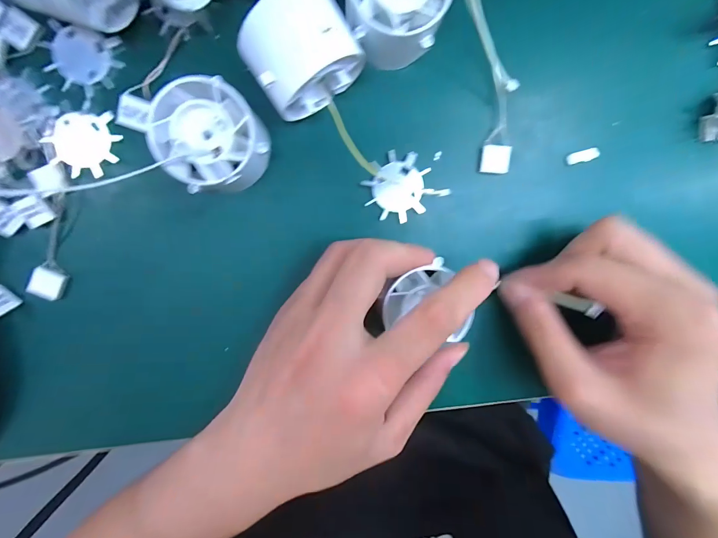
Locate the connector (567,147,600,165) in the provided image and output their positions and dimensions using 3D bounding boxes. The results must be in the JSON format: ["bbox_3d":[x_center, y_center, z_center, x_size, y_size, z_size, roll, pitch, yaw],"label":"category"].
[{"bbox_3d":[0.138,-0.070,0.201,0.018,0.004,0.007,-15,99,-1],"label":"connector"}]

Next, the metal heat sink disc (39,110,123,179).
[{"bbox_3d":[-0.155,-0.069,0.182,0.038,0.005,0.033,-4,98,-2],"label":"metal heat sink disc"}]

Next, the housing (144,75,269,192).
[{"bbox_3d":[-0.074,-0.066,0.171,0.049,0.032,0.056,-41,98,3],"label":"housing"}]

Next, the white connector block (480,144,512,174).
[{"bbox_3d":[0.083,-0.066,0.196,0.017,0.004,0.016,3,98,-3],"label":"white connector block"}]

